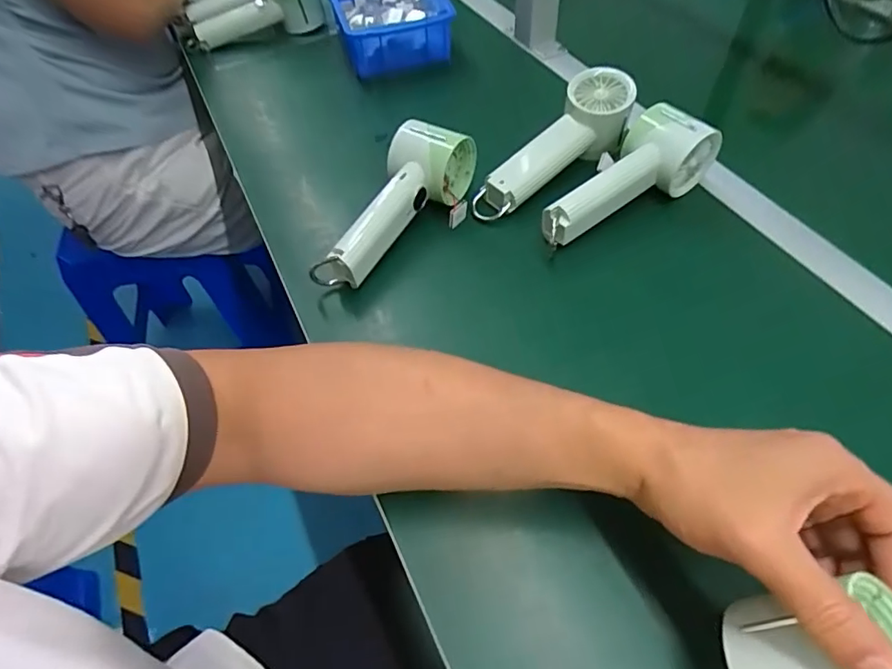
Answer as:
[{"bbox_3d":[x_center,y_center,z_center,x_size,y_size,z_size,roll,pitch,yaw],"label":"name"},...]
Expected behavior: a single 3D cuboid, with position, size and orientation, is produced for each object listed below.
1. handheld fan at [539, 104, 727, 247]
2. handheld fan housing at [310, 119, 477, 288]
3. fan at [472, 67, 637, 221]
[{"bbox_3d":[0.156,-0.147,0.463,0.175,0.054,0.060,-26,56,-14],"label":"handheld fan"},{"bbox_3d":[-0.036,-0.114,0.453,0.075,0.058,0.180,20,58,18],"label":"handheld fan housing"},{"bbox_3d":[0.100,-0.173,0.496,0.184,0.052,0.056,-42,60,-5],"label":"fan"}]

